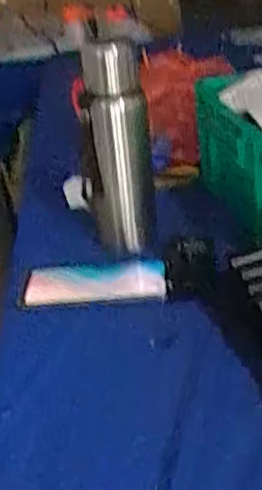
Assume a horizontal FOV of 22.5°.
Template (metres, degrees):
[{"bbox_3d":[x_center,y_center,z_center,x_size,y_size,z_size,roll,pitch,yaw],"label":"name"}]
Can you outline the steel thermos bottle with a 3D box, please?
[{"bbox_3d":[-0.012,-0.100,0.738,0.065,0.245,0.055,-7,27,2],"label":"steel thermos bottle"}]

